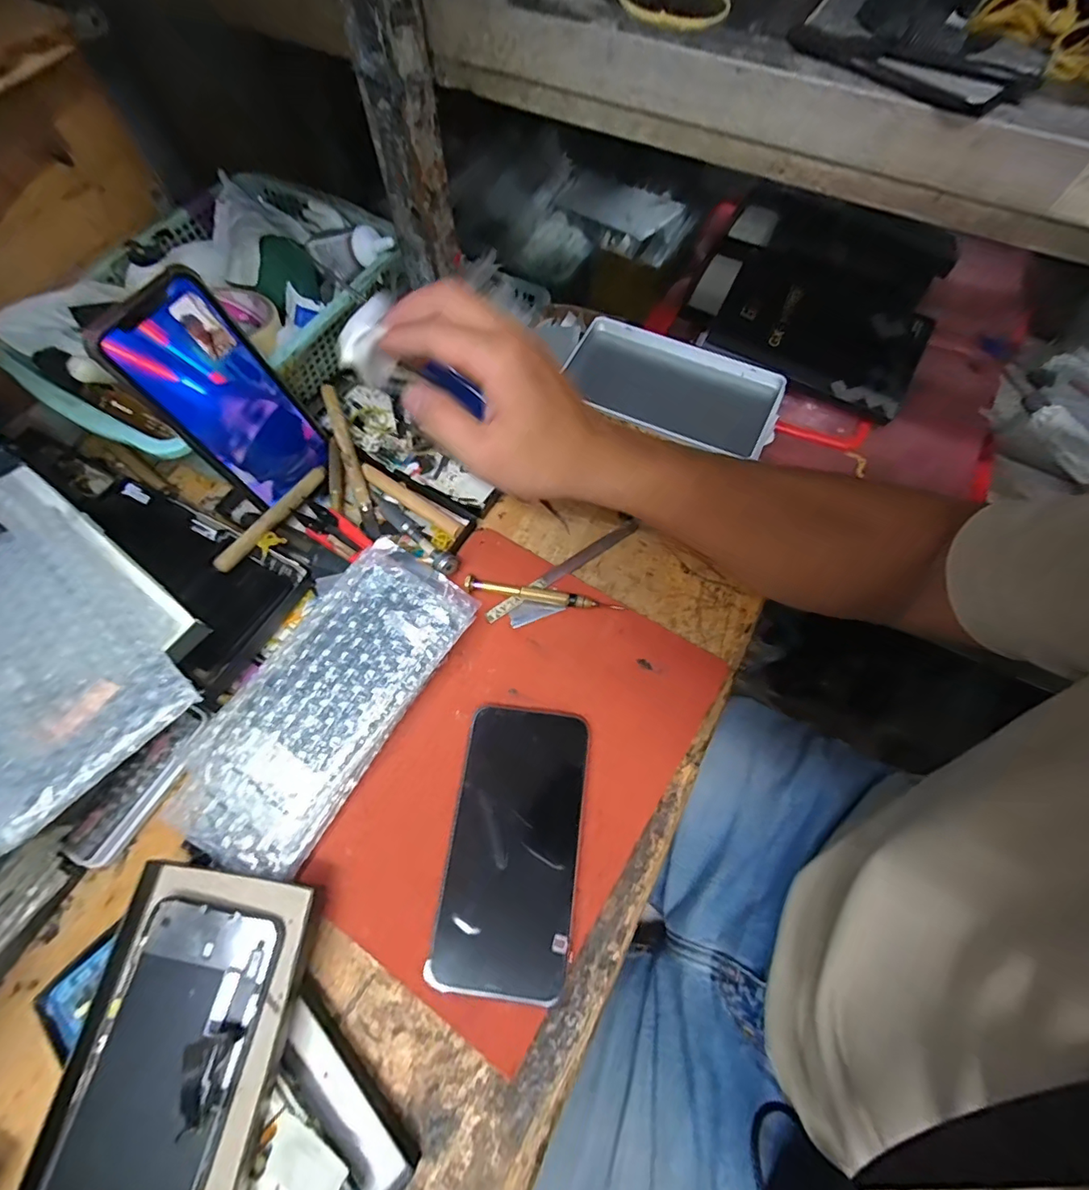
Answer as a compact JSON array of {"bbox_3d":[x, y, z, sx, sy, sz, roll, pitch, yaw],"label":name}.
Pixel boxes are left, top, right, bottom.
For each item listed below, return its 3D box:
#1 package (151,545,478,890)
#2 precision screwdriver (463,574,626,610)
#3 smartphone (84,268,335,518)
[{"bbox_3d":[-0.129,0.064,0.323,0.087,0.031,0.200,31,70,13],"label":"package"},{"bbox_3d":[-0.001,0.000,0.361,0.107,0.009,0.011,11,66,5],"label":"precision screwdriver"},{"bbox_3d":[-0.206,-0.127,0.346,0.006,0.141,0.073,22,68,30],"label":"smartphone"}]

